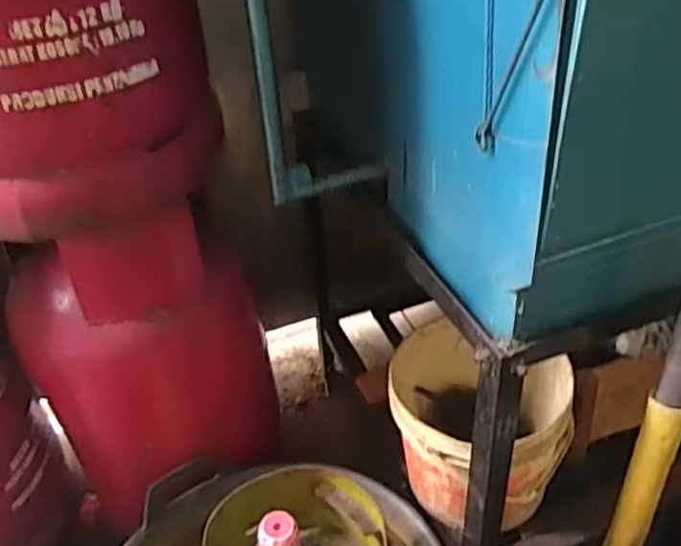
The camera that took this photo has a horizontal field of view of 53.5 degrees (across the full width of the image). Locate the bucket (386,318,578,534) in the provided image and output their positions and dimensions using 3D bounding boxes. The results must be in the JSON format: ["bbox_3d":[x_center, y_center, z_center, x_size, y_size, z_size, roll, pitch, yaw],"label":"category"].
[{"bbox_3d":[0.165,0.186,0.807,0.203,0.169,0.167,4,39,10],"label":"bucket"}]

